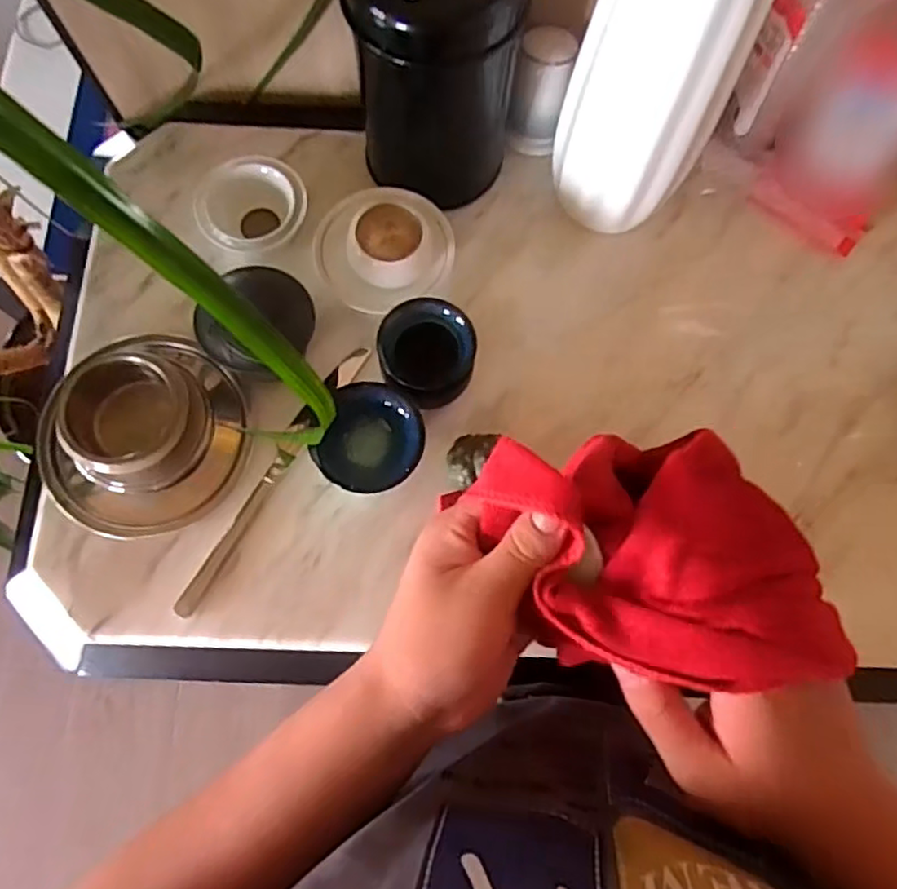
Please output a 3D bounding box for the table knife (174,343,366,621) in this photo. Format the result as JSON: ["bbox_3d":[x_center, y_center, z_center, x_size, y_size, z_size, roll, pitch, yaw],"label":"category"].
[{"bbox_3d":[-0.117,0.018,0.432,0.017,0.007,0.207,31,78,7],"label":"table knife"}]

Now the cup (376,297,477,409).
[{"bbox_3d":[-0.013,-0.056,0.421,0.057,0.060,0.054,0,76,-1],"label":"cup"}]

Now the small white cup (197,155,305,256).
[{"bbox_3d":[-0.137,-0.163,0.462,0.067,0.050,0.064,0,76,0],"label":"small white cup"}]

